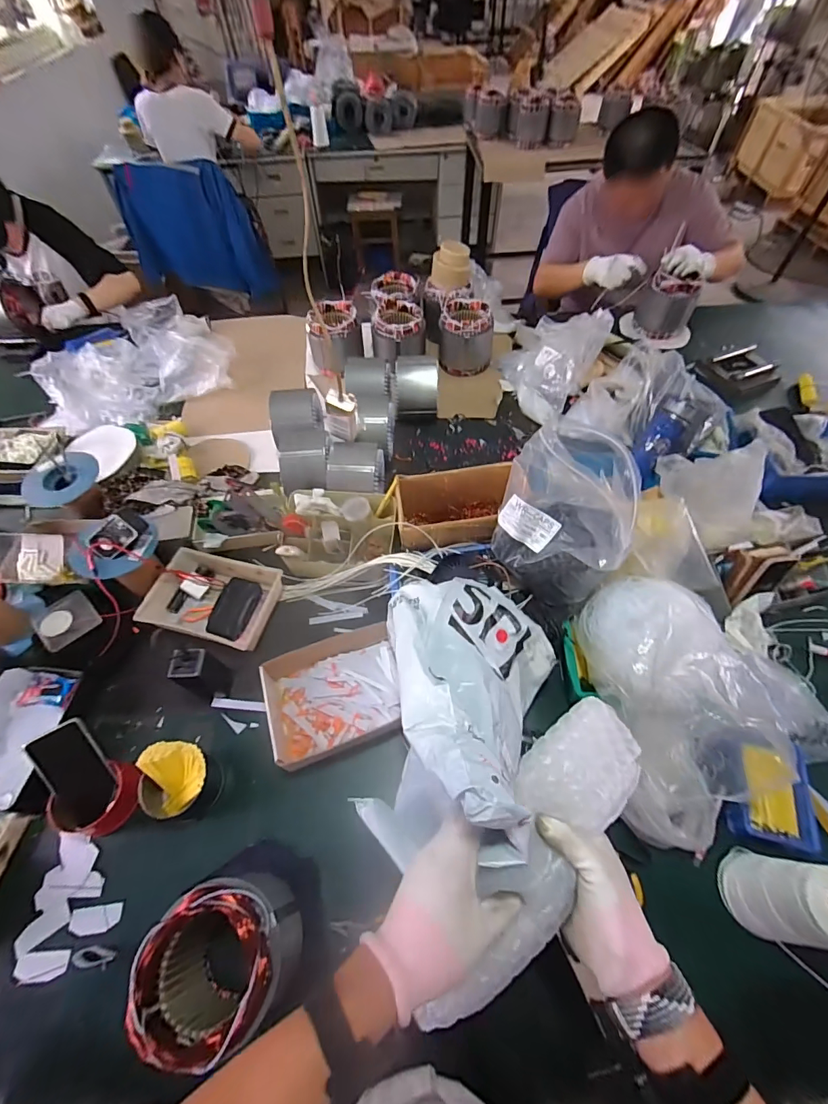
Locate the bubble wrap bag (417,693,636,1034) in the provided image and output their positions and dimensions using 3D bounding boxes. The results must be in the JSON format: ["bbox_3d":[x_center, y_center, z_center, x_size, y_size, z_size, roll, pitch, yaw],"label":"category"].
[{"bbox_3d":[0.124,0.294,0.408,0.103,0.056,0.320,28,76,16],"label":"bubble wrap bag"}]

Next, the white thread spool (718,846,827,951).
[{"bbox_3d":[0.486,0.443,0.548,0.081,0.176,0.077,0,57,1],"label":"white thread spool"}]

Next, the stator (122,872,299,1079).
[{"bbox_3d":[-0.229,0.496,0.527,0.153,0.165,0.148,-17,58,-10],"label":"stator"}]

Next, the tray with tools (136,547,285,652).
[{"bbox_3d":[-0.405,0.097,0.866,0.247,0.059,0.176,13,58,9],"label":"tray with tools"}]

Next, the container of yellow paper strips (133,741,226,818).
[{"bbox_3d":[-0.364,0.357,0.667,0.096,0.087,0.098,-2,57,-1],"label":"container of yellow paper strips"}]

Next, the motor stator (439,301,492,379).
[{"bbox_3d":[0.154,-0.630,1.254,0.157,0.143,0.144,5,57,4],"label":"motor stator"}]

